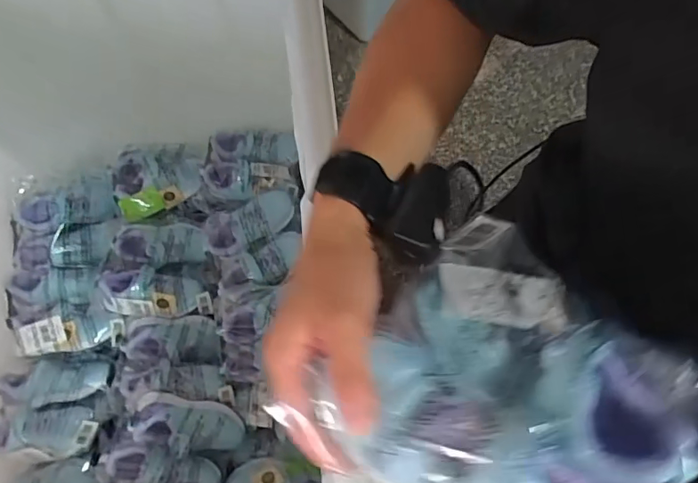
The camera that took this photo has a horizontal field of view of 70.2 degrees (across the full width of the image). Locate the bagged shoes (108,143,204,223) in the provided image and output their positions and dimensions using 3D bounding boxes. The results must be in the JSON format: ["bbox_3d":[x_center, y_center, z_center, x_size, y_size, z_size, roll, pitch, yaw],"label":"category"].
[{"bbox_3d":[-0.392,-0.122,1.030,0.187,0.086,0.164,-11,70,-2],"label":"bagged shoes"}]

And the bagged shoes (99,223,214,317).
[{"bbox_3d":[-0.374,0.053,0.975,0.191,0.079,0.192,-6,70,0],"label":"bagged shoes"}]

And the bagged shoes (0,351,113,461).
[{"bbox_3d":[-0.532,0.294,0.881,0.194,0.091,0.177,-12,70,-3],"label":"bagged shoes"}]

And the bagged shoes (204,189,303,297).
[{"bbox_3d":[-0.182,0.002,0.965,0.173,0.066,0.186,-16,70,-4],"label":"bagged shoes"}]

